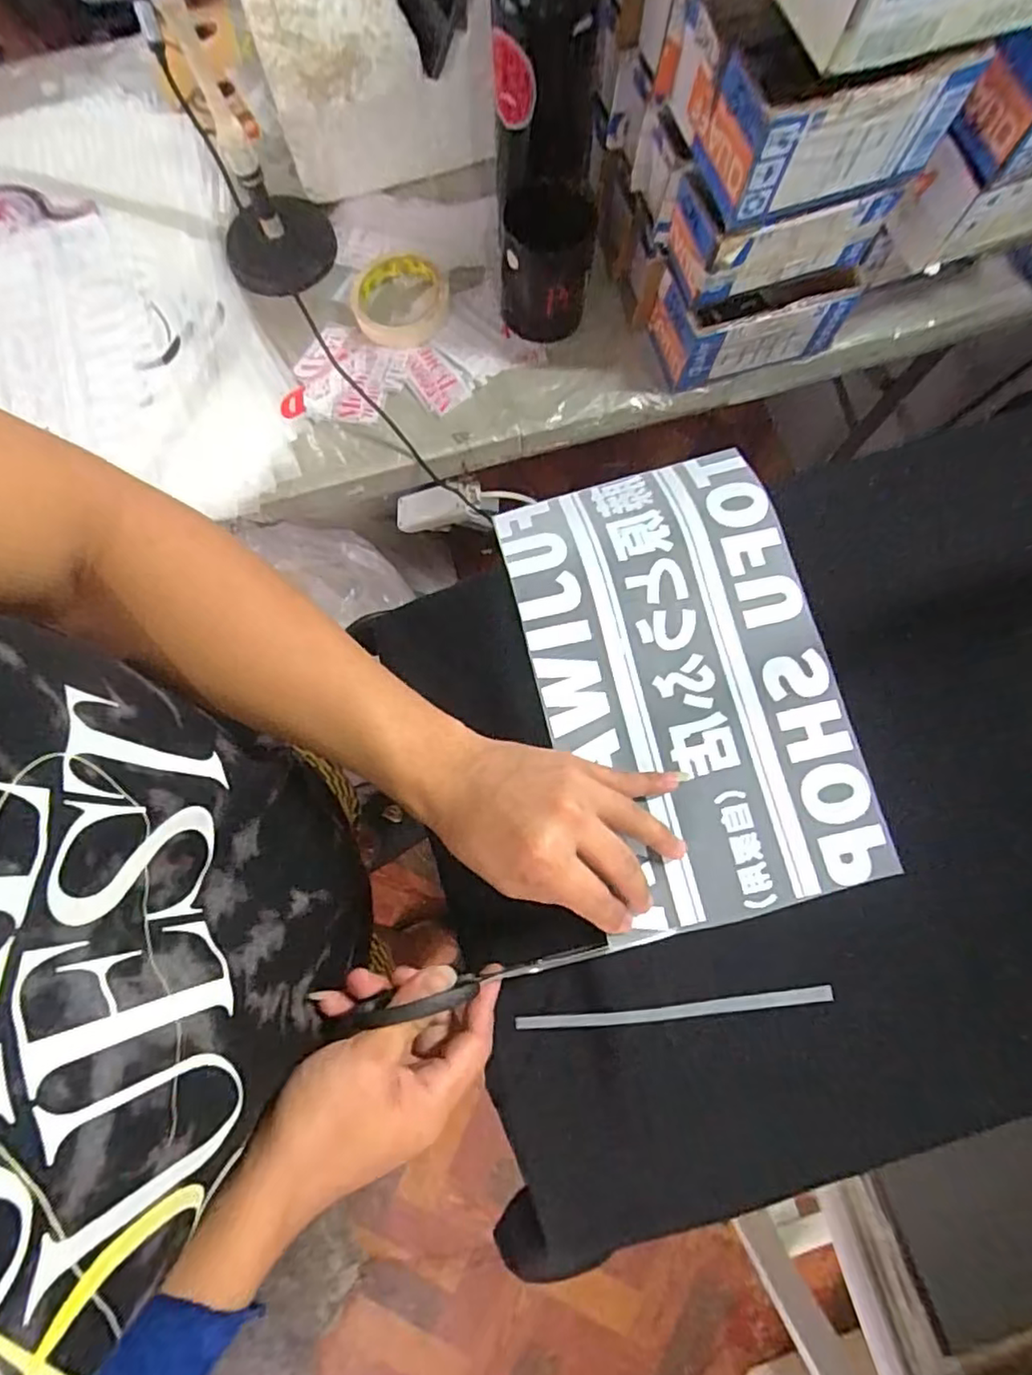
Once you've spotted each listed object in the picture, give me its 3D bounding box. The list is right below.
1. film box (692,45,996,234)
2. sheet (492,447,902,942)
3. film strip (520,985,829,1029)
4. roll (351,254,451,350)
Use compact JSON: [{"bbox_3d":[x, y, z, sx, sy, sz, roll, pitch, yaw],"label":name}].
[{"bbox_3d":[0.203,-0.379,0.415,0.149,0.081,0.080,-19,78,-4],"label":"film box"},{"bbox_3d":[0.109,-0.010,0.415,0.184,0.028,0.297,-13,78,-3],"label":"sheet"},{"bbox_3d":[0.091,0.187,0.368,0.179,0.015,0.008,-6,78,-1],"label":"film strip"},{"bbox_3d":[-0.111,-0.366,0.594,0.092,0.018,0.085,0,78,0],"label":"roll"}]

